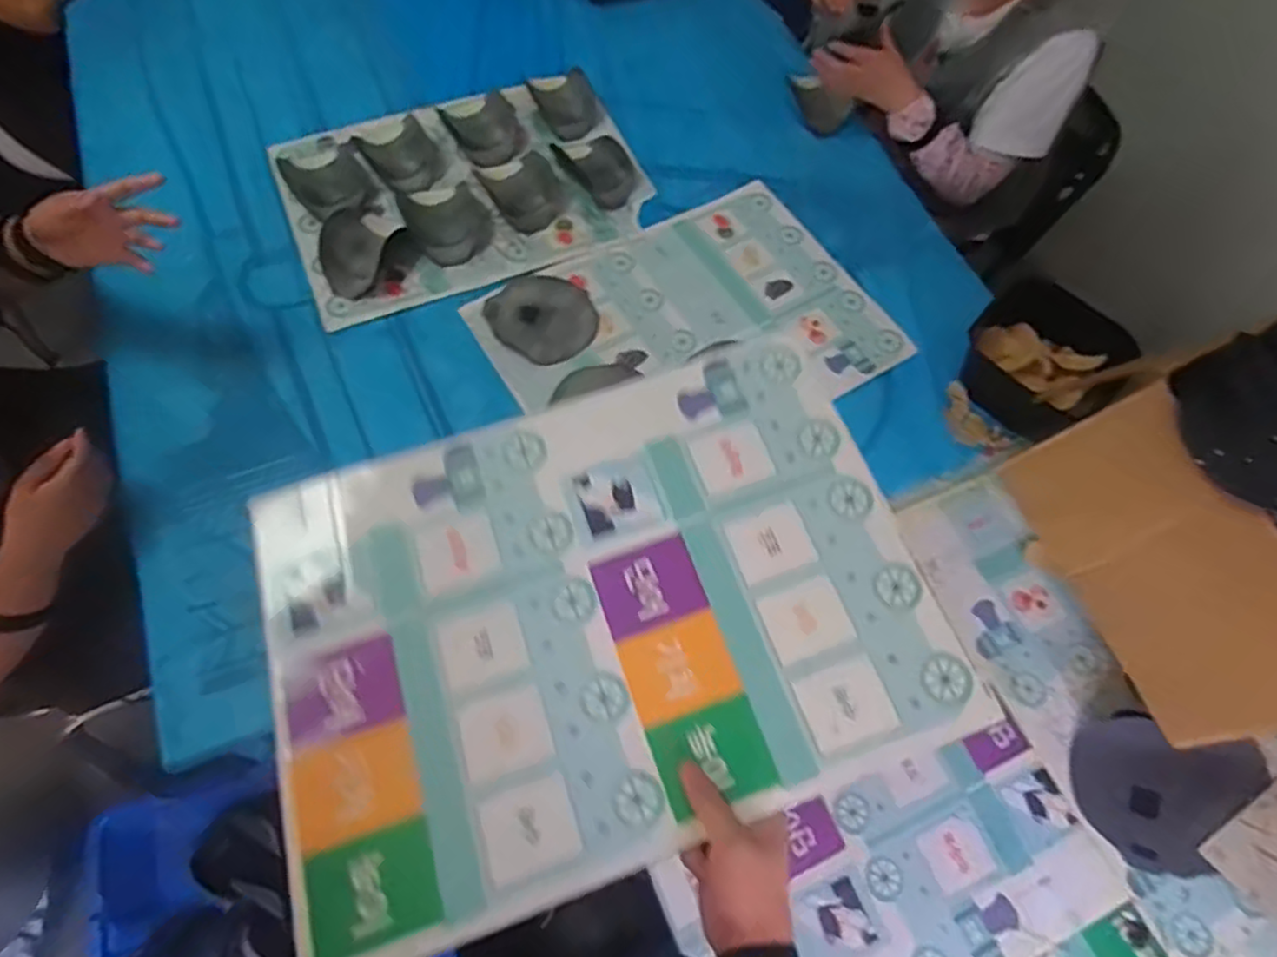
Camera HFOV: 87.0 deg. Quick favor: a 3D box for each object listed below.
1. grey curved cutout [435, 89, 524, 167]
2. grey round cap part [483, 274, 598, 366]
[{"bbox_3d":[-0.241,-0.563,1.084,0.108,0.016,0.153,-27,70,-15],"label":"grey curved cutout"},{"bbox_3d":[-0.138,-0.234,0.973,0.156,0.017,0.140,33,67,18],"label":"grey round cap part"}]

